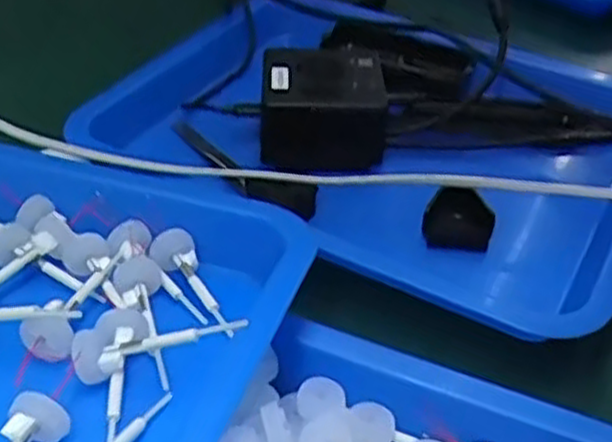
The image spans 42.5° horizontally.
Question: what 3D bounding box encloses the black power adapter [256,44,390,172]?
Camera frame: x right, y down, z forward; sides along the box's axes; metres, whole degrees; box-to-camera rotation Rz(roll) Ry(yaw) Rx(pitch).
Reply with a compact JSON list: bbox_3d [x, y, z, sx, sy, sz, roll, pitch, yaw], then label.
[{"bbox_3d":[0.011,-0.073,0.505,0.078,0.050,0.068,2,40,-1],"label":"black power adapter"}]

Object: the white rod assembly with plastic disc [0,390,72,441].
[{"bbox_3d":[-0.102,0.084,0.254,0.016,0.012,0.065,15,41,14],"label":"white rod assembly with plastic disc"}]

